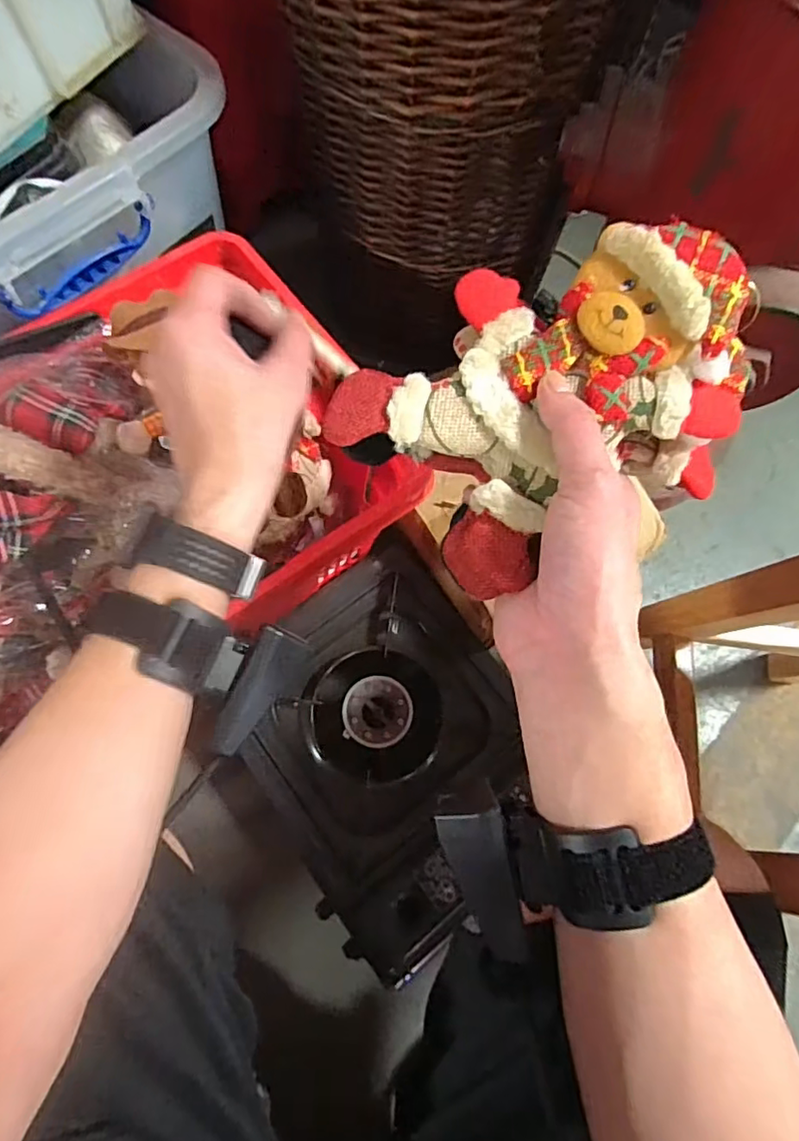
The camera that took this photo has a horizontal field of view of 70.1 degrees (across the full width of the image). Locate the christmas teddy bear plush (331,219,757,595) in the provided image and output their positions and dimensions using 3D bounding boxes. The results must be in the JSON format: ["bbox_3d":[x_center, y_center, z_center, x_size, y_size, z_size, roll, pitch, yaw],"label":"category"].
[{"bbox_3d":[0.076,-0.077,0.262,0.168,0.072,0.143,-39,75,-14],"label":"christmas teddy bear plush"}]

